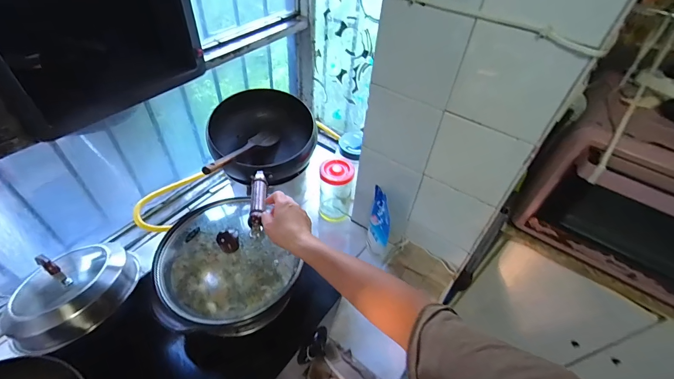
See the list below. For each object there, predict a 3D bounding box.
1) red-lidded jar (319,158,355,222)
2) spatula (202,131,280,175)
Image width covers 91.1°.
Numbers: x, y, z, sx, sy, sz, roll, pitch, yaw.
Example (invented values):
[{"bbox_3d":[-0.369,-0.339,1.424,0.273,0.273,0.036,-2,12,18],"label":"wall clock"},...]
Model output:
[{"bbox_3d":[-0.002,-0.002,0.879,0.081,0.171,0.091,6,47,0],"label":"red-lidded jar"},{"bbox_3d":[-0.228,-0.091,0.781,0.063,0.027,0.278,17,27,11],"label":"spatula"}]

